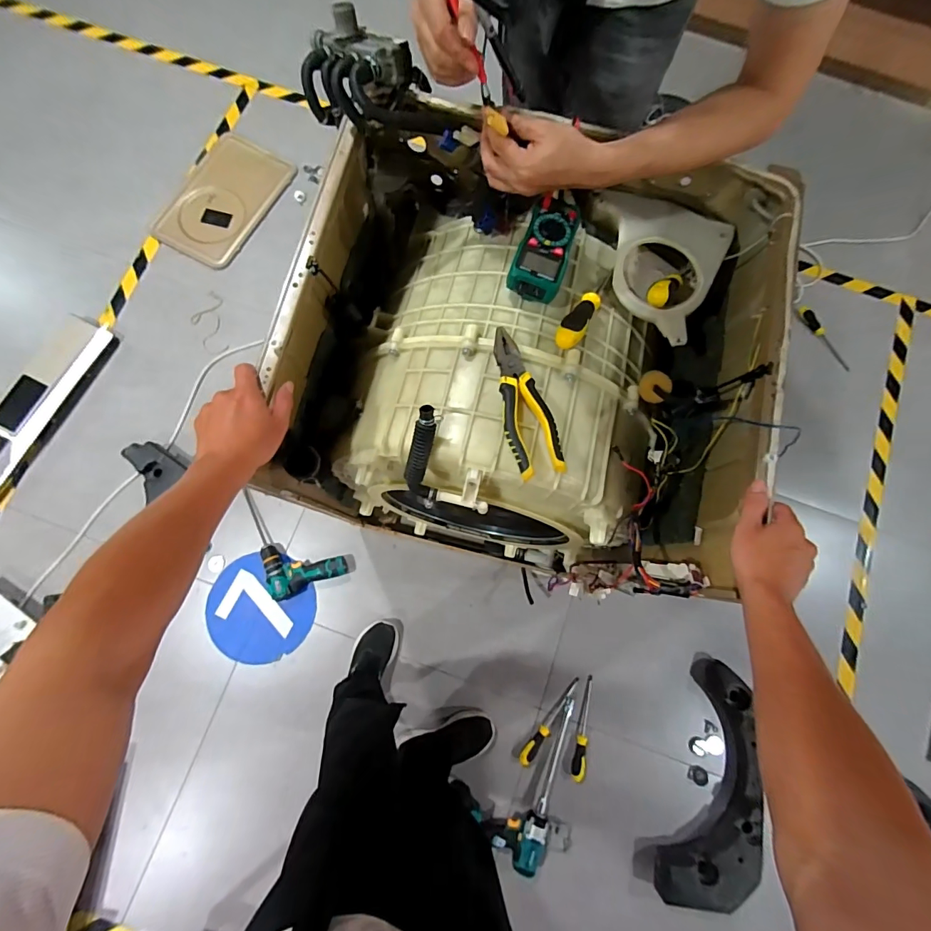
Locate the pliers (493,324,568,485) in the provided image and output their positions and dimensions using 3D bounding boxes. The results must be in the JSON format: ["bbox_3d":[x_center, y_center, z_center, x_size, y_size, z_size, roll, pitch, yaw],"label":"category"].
[{"bbox_3d":[0.066,-0.078,0.527,0.057,0.019,0.188,-17,80,-6],"label":"pliers"}]

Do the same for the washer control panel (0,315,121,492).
[{"bbox_3d":[-1.254,-0.165,1.251,0.148,0.080,0.598,32,81,2],"label":"washer control panel"}]

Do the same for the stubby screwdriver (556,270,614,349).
[{"bbox_3d":[0.166,-0.216,0.588,0.032,0.024,0.171,33,60,3],"label":"stubby screwdriver"}]

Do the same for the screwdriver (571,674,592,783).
[{"bbox_3d":[0.315,0.692,1.152,0.035,0.035,0.247,15,68,0],"label":"screwdriver"}]

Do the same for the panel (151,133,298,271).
[{"bbox_3d":[-0.792,-0.872,1.439,0.274,0.029,0.455,27,81,2],"label":"panel"}]

